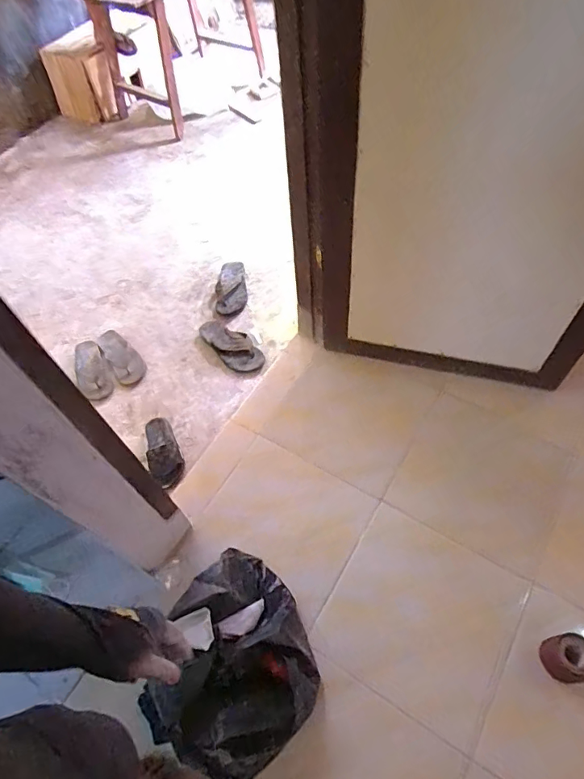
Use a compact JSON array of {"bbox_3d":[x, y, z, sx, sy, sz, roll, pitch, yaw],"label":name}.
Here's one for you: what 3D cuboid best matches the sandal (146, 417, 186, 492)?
[{"bbox_3d":[-0.380,0.181,1.401,0.092,0.054,0.238,-23,59,-9],"label":"sandal"}]

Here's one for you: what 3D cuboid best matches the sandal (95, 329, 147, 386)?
[{"bbox_3d":[-0.583,-0.118,1.628,0.100,0.036,0.245,-31,60,-13],"label":"sandal"}]

